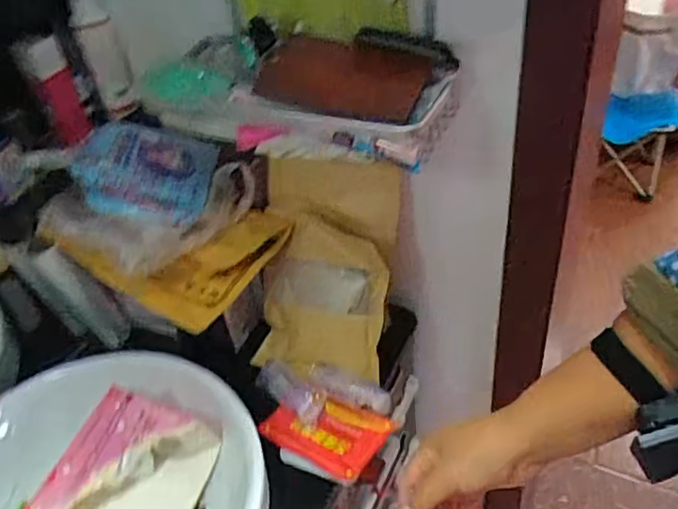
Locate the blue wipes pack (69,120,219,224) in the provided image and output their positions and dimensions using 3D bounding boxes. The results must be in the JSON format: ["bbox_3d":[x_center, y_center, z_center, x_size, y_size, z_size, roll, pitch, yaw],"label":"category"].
[{"bbox_3d":[-0.240,-0.104,0.778,0.156,0.037,0.145,18,50,-10],"label":"blue wipes pack"}]

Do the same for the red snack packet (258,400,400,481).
[{"bbox_3d":[-0.017,0.208,0.754,0.141,0.025,0.087,16,46,25],"label":"red snack packet"}]

